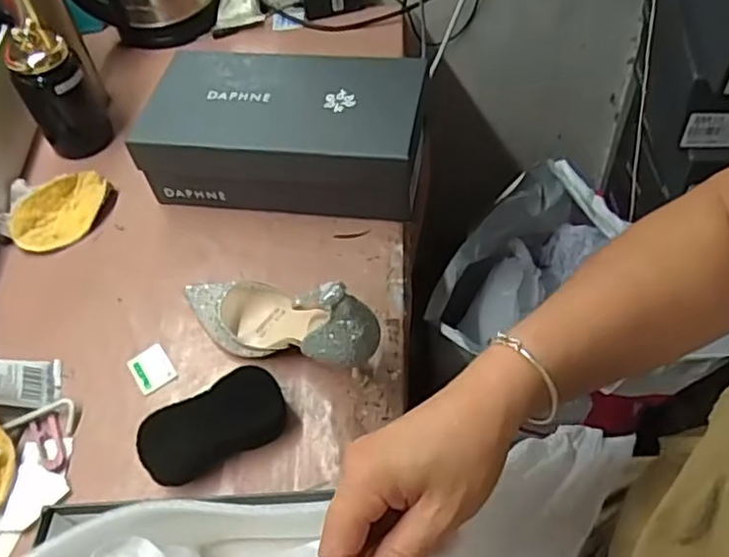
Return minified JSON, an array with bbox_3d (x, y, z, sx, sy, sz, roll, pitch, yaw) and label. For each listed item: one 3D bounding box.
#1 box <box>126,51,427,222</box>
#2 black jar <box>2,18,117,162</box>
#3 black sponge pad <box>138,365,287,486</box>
[{"bbox_3d":[-0.086,-0.162,0.740,0.293,0.102,0.151,6,55,10],"label":"box"},{"bbox_3d":[-0.361,-0.218,0.792,0.079,0.159,0.064,-31,57,-17],"label":"black jar"},{"bbox_3d":[-0.133,0.128,0.584,0.126,0.035,0.055,-27,56,-14],"label":"black sponge pad"}]

